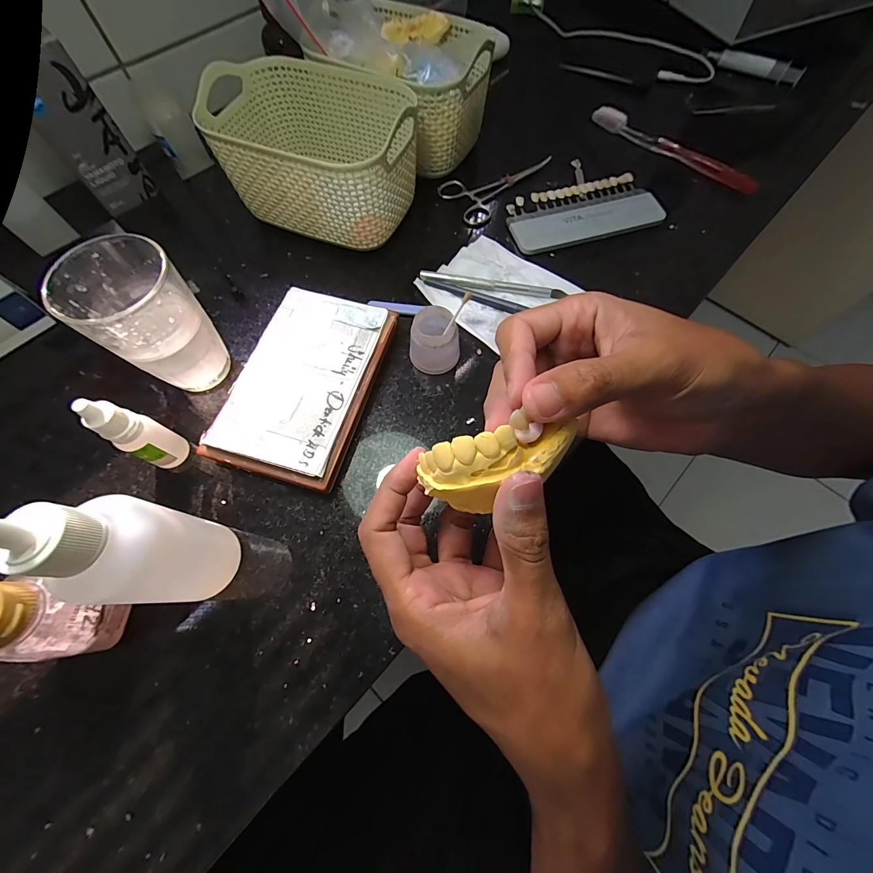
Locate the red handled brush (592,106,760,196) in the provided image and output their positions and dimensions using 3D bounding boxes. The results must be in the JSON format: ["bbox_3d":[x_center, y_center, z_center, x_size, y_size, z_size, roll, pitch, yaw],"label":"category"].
[{"bbox_3d":[0.250,-0.309,0.394,0.190,0.019,0.018,40,74,16],"label":"red handled brush"}]

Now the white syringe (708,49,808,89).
[{"bbox_3d":[0.421,-0.492,0.484,0.116,0.021,0.017,34,72,14],"label":"white syringe"}]

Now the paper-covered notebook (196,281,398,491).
[{"bbox_3d":[-0.097,-0.041,0.278,0.092,0.023,0.149,14,68,7],"label":"paper-covered notebook"}]

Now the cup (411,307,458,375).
[{"bbox_3d":[-0.001,-0.074,0.282,0.037,0.040,0.036,0,67,1],"label":"cup"}]

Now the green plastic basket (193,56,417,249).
[{"bbox_3d":[-0.107,-0.251,0.333,0.178,0.084,0.122,21,69,9],"label":"green plastic basket"}]

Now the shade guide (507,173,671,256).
[{"bbox_3d":[0.142,-0.217,0.354,0.145,0.007,0.067,-15,68,-5],"label":"shade guide"}]

